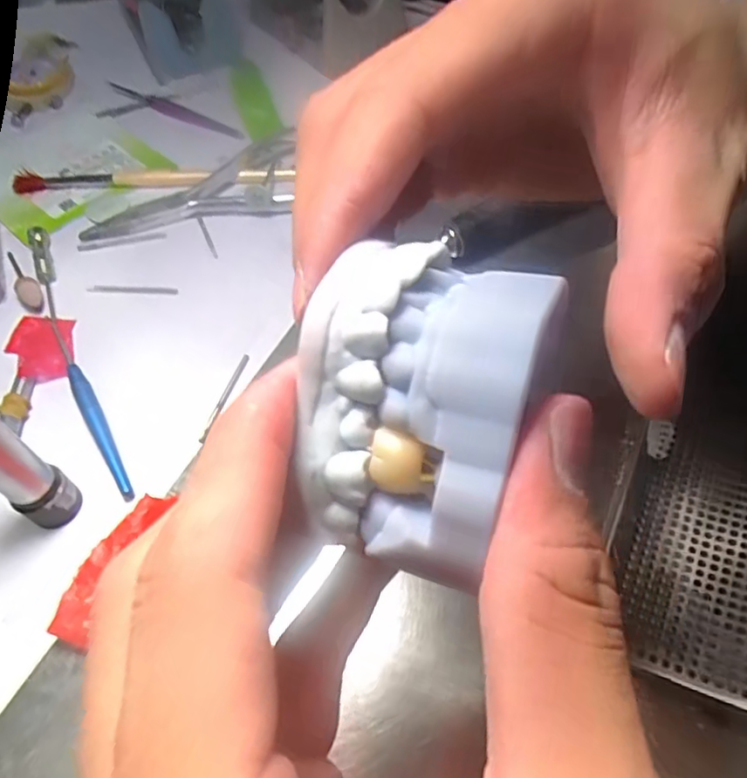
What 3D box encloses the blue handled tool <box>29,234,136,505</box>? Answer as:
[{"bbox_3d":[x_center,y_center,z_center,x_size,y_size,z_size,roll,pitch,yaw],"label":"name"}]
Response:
[{"bbox_3d":[-0.133,-0.018,0.266,0.011,0.006,0.161,-24,59,-14],"label":"blue handled tool"}]

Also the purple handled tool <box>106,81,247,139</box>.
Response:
[{"bbox_3d":[-0.121,-0.170,0.368,0.100,0.006,0.011,25,60,17],"label":"purple handled tool"}]

